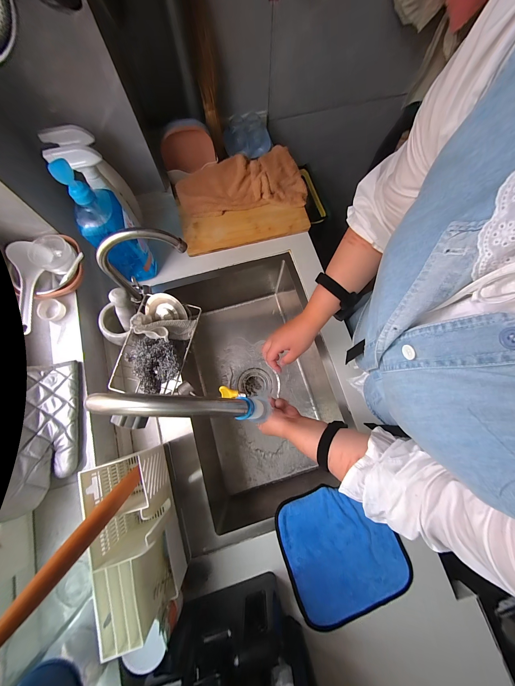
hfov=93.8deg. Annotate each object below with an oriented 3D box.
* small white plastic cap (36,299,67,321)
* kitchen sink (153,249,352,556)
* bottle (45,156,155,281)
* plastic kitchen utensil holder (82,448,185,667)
[{"bbox_3d":[-0.442,-0.070,0.517,0.044,0.028,0.044,0,75,-1],"label":"small white plastic cap"},{"bbox_3d":[-0.024,0.107,0.708,0.423,0.198,0.660,-9,76,-3],"label":"kitchen sink"},{"bbox_3d":[-0.320,-0.245,0.535,0.093,0.282,0.084,-33,78,-9],"label":"bottle"},{"bbox_3d":[-0.208,0.324,0.422,0.094,0.144,0.236,-15,76,-5],"label":"plastic kitchen utensil holder"}]

